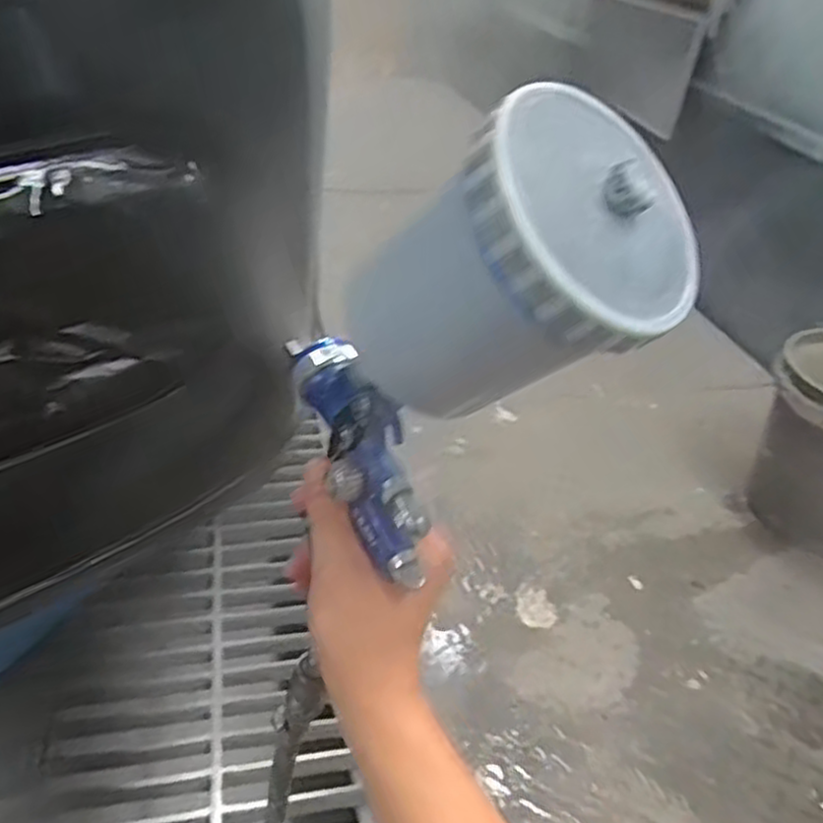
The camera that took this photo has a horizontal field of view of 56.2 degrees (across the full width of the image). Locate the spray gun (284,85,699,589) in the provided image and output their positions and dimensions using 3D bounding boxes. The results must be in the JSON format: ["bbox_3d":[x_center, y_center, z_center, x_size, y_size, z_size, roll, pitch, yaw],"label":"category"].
[{"bbox_3d":[0.023,-0.028,0.338,0.088,0.213,0.117,-31,80,-40],"label":"spray gun"}]

